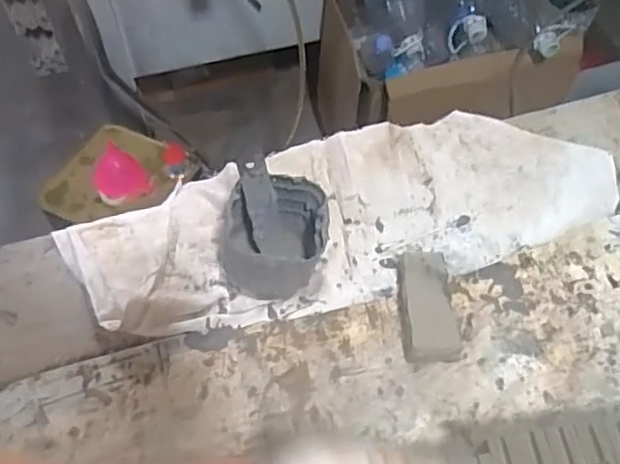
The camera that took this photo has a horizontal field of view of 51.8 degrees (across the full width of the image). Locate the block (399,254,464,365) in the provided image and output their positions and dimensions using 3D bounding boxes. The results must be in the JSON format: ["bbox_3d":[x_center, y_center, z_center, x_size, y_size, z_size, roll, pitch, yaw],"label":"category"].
[{"bbox_3d":[0.074,0.049,0.410,0.034,0.025,0.067,-3,56,-4],"label":"block"}]

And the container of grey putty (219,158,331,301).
[{"bbox_3d":[-0.025,0.005,0.410,0.069,0.078,0.063,-3,56,-4],"label":"container of grey putty"}]

